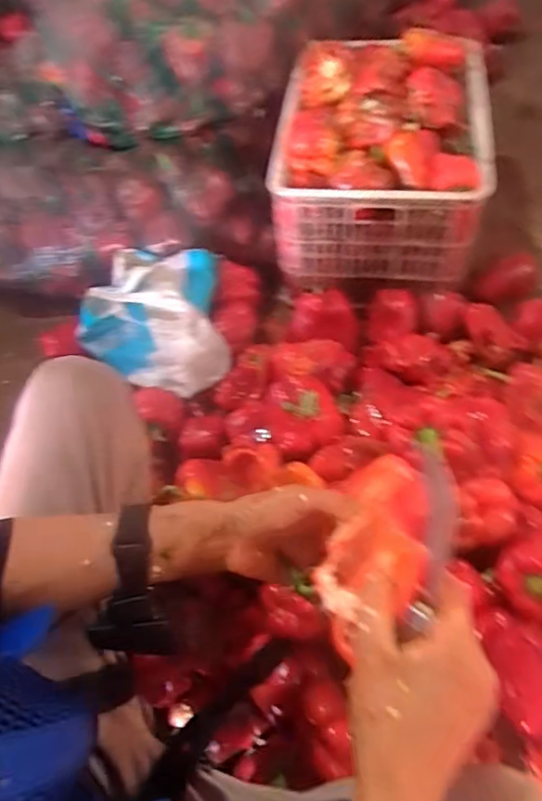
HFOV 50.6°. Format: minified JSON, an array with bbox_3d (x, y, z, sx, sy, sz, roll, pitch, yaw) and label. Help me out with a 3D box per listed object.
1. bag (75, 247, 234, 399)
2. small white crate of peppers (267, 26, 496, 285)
[{"bbox_3d":[-0.206,-0.148,1.019,0.268,0.113,0.252,1,56,6],"label":"bag"},{"bbox_3d":[0.210,-0.476,1.105,0.356,0.267,0.447,5,56,8],"label":"small white crate of peppers"}]

